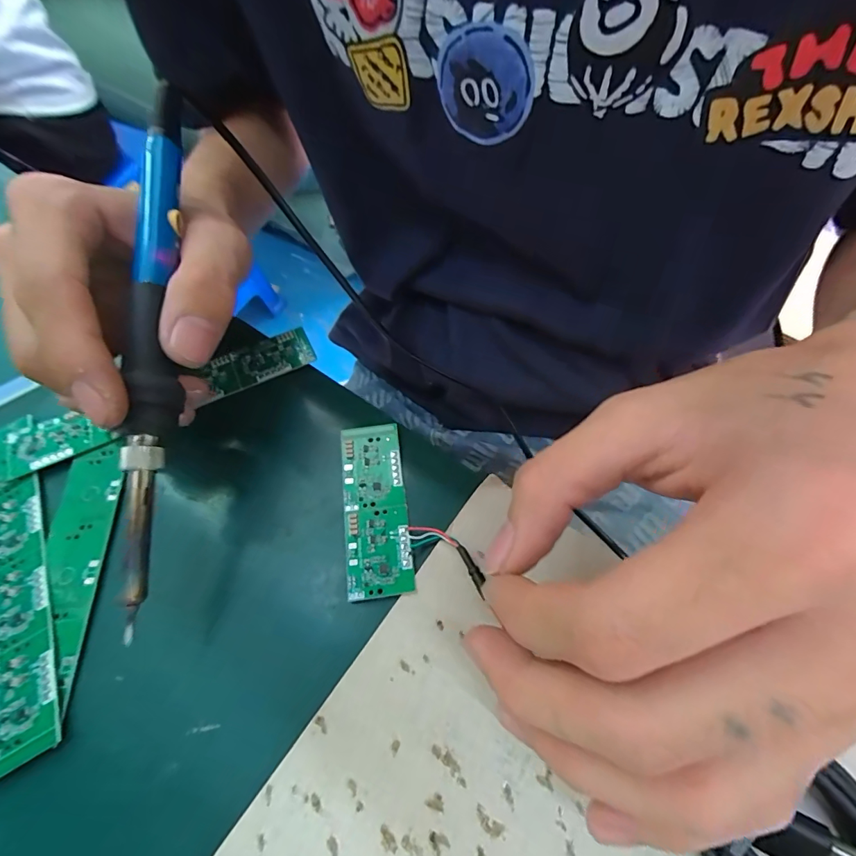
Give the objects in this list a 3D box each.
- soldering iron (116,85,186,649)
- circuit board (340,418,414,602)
[{"bbox_3d":[-0.099,-0.037,0.155,0.014,0.015,0.202,-4,79,0],"label":"soldering iron"},{"bbox_3d":[-0.022,0.031,0.178,0.025,0.004,0.072,-8,60,-2],"label":"circuit board"}]

